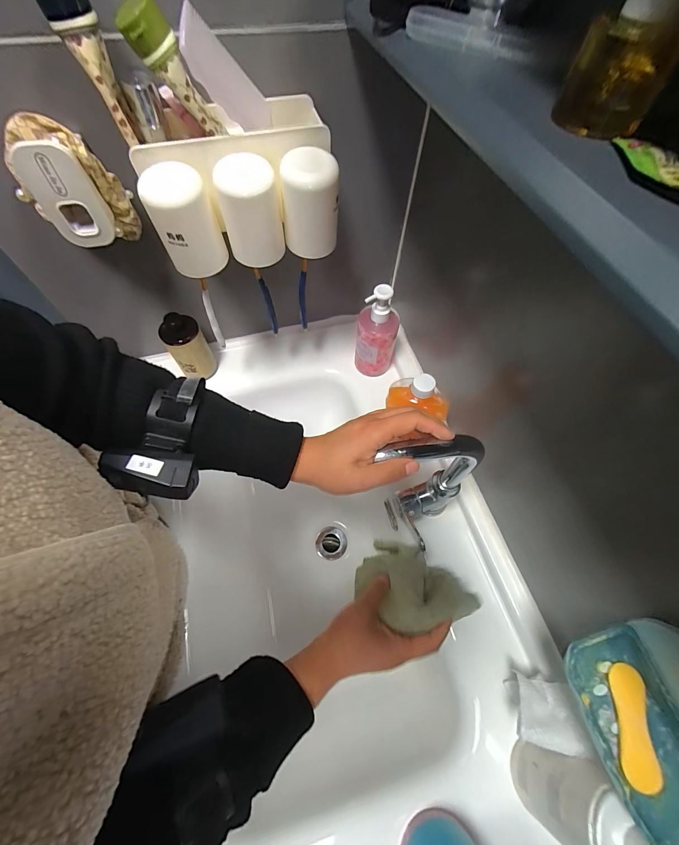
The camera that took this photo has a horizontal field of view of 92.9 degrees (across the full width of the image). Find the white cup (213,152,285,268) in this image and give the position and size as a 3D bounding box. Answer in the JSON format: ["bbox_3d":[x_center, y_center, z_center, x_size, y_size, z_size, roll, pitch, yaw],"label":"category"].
[{"bbox_3d":[-0.097,-0.227,0.357,0.060,0.090,0.066,-12,63,-8],"label":"white cup"}]

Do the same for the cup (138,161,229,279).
[{"bbox_3d":[-0.162,-0.207,0.346,0.061,0.092,0.058,1,62,-1],"label":"cup"}]

